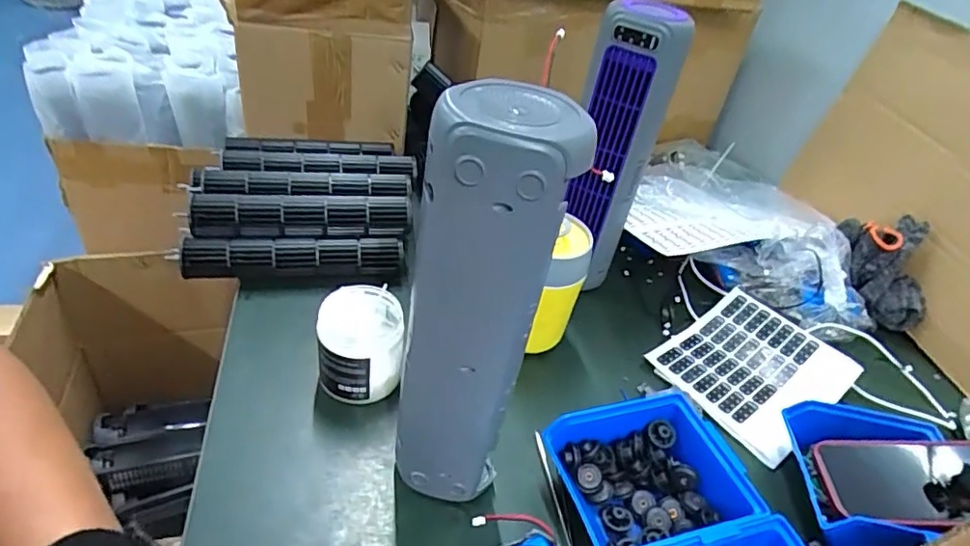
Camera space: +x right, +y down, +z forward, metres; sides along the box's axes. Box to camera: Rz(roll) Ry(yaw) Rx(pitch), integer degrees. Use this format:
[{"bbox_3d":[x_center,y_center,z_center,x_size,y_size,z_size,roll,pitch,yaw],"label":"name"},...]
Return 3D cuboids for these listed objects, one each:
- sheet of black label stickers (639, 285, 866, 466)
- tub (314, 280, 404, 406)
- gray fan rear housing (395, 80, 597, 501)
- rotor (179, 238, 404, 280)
[{"bbox_3d":[0.288,0.099,0.603,0.184,0.014,0.154,-22,49,-35],"label":"sheet of black label stickers"},{"bbox_3d":[-0.111,0.068,0.506,0.071,0.092,0.071,7,38,-5],"label":"tub"},{"bbox_3d":[-0.010,0.043,0.375,0.083,0.316,0.077,19,42,11],"label":"gray fan rear housing"},{"bbox_3d":[-0.207,-0.018,0.618,0.229,0.039,0.036,0,39,-13],"label":"rotor"}]

